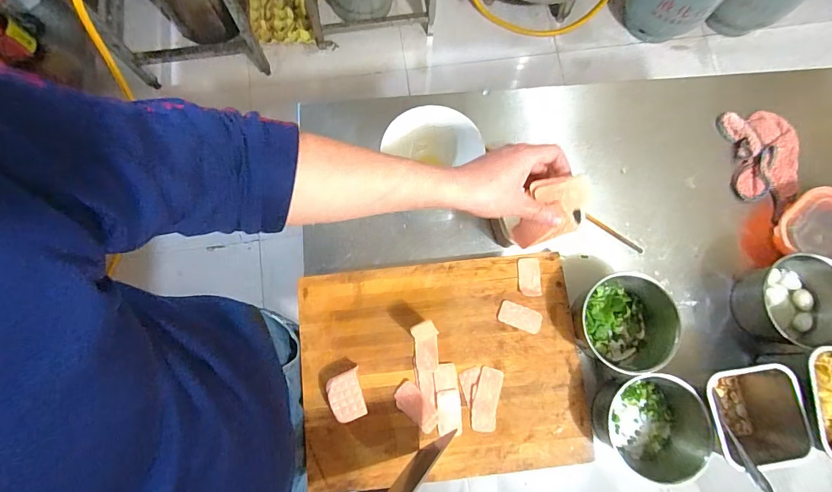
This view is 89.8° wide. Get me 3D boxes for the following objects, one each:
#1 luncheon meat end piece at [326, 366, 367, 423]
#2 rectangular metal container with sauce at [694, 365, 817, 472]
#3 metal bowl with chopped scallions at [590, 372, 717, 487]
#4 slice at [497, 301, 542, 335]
[{"bbox_3d":[-0.095,0.206,0.574,0.044,0.032,0.062,-18,79,-4],"label":"luncheon meat end piece"},{"bbox_3d":[0.439,0.220,0.565,0.128,0.095,0.116,-7,78,-2],"label":"rectangular metal container with sauce"},{"bbox_3d":[0.325,0.237,0.569,0.129,0.083,0.120,0,78,0],"label":"metal bowl with chopped scallions"},{"bbox_3d":[0.153,0.104,0.611,0.062,0.004,0.033,21,79,4],"label":"slice"}]

